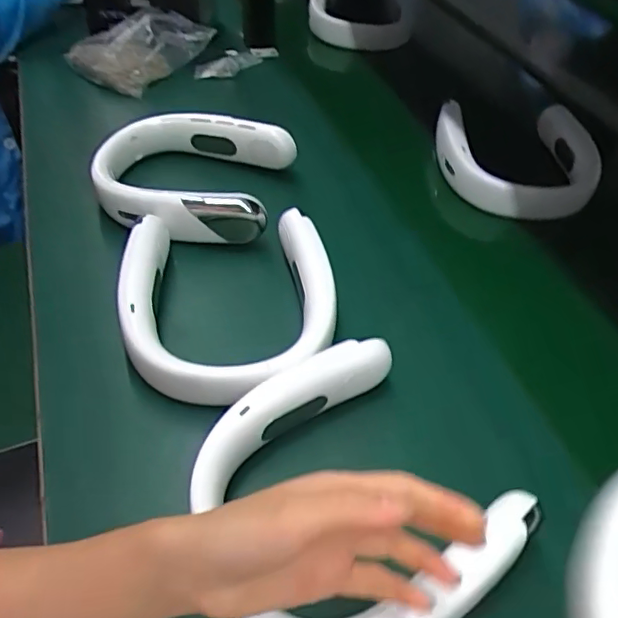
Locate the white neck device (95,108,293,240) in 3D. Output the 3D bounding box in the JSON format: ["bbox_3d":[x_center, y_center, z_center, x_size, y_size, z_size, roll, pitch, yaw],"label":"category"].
[{"bbox_3d":[-0.134,-0.148,0.619,0.202,0.050,0.165,12,48,8],"label":"white neck device"}]

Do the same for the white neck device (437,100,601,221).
[{"bbox_3d":[0.254,-0.192,0.706,0.189,0.060,0.182,0,48,-3],"label":"white neck device"}]

